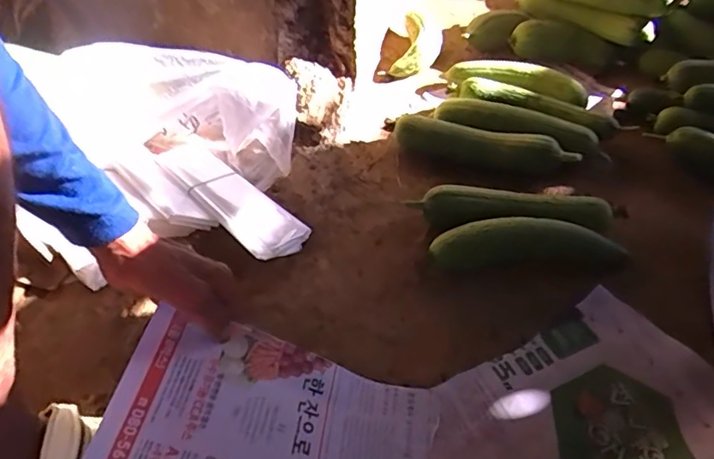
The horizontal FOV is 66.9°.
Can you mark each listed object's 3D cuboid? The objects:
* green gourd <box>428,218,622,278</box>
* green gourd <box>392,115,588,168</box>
[{"bbox_3d":[0.190,0.020,0.598,0.216,0.042,0.055,0,47,0],"label":"green gourd"},{"bbox_3d":[0.164,-0.106,0.716,0.236,0.048,0.047,17,50,15],"label":"green gourd"}]

